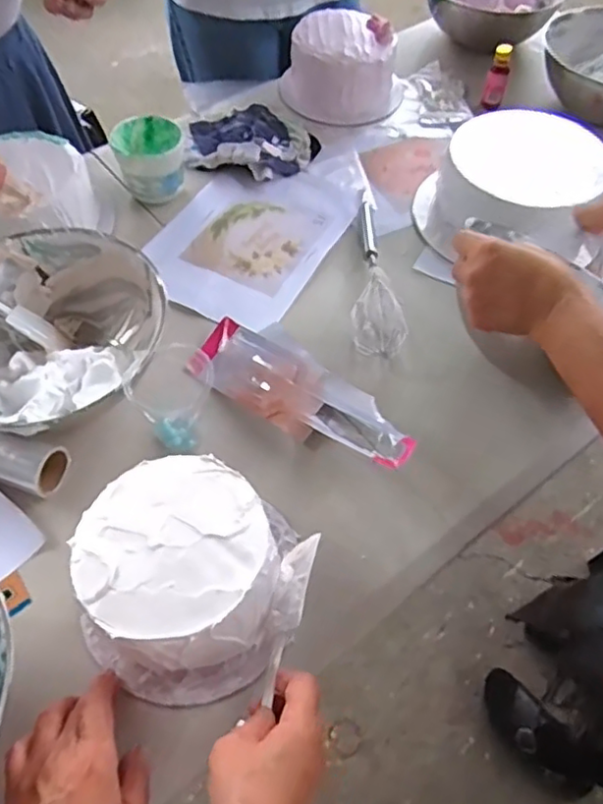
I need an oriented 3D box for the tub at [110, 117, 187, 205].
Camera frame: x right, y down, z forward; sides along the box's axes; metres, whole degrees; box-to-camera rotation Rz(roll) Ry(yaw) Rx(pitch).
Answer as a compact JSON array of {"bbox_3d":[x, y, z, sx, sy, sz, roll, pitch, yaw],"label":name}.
[{"bbox_3d":[-0.202,-0.318,0.834,0.089,0.079,0.101,-8,57,-6],"label":"tub"}]

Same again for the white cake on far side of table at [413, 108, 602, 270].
[{"bbox_3d":[0.278,-0.277,0.810,0.228,0.089,0.241,2,57,0],"label":"white cake on far side of table"}]

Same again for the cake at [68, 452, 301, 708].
[{"bbox_3d":[-0.099,0.147,0.515,0.166,0.095,0.165,1,57,-1],"label":"cake"}]

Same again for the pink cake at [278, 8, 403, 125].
[{"bbox_3d":[0.066,-0.532,0.977,0.193,0.093,0.163,4,57,1],"label":"pink cake"}]

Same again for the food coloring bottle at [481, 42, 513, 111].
[{"bbox_3d":[0.307,-0.503,0.966,0.031,0.088,0.035,16,58,9],"label":"food coloring bottle"}]

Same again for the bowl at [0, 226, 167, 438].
[{"bbox_3d":[-0.259,-0.060,0.648,0.229,0.097,0.230,1,57,-1],"label":"bowl"}]

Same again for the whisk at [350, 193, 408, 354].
[{"bbox_3d":[0.089,-0.174,0.755,0.055,0.056,0.289,2,57,0],"label":"whisk"}]

